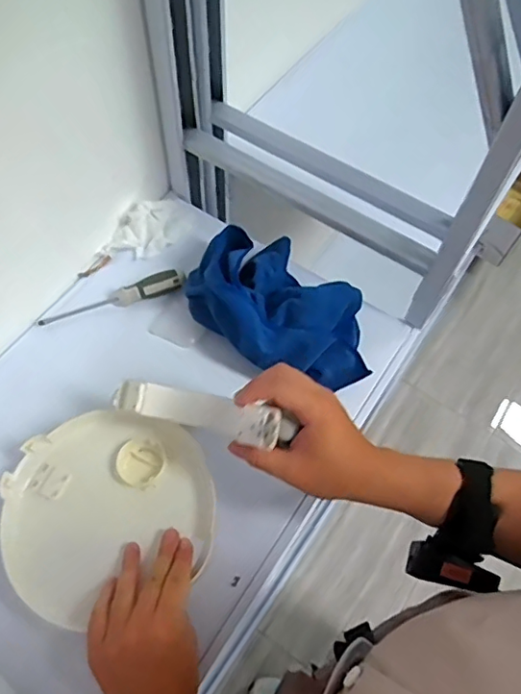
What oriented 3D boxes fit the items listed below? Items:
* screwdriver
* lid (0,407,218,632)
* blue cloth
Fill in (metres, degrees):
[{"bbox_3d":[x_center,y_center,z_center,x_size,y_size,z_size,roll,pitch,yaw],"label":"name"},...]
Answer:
[{"bbox_3d":[-0.184,-0.064,0.698,0.183,0.029,0.026,-15,63,-12],"label":"screwdriver"},{"bbox_3d":[-0.153,0.153,0.552,0.199,0.031,0.187,1,61,-2],"label":"lid"},{"bbox_3d":[0.031,-0.051,0.656,0.234,0.085,0.154,39,66,17],"label":"blue cloth"}]

